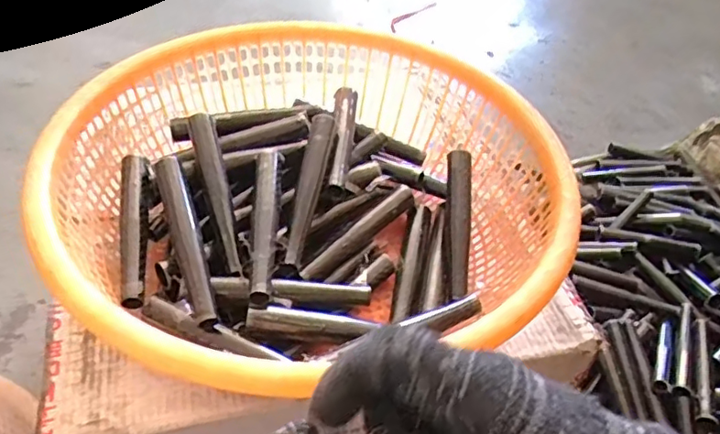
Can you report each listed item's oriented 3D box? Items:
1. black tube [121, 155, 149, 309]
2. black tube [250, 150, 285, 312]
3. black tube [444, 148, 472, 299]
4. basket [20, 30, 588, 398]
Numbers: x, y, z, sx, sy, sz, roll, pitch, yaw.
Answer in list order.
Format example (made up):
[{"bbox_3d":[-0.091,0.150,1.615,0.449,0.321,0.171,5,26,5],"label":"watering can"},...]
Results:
[{"bbox_3d":[-0.184,0.006,0.485,0.019,0.022,0.147,-7,48,-12],"label":"black tube"},{"bbox_3d":[-0.077,0.003,0.489,0.021,0.026,0.147,1,46,-5],"label":"black tube"},{"bbox_3d":[0.088,0.002,0.537,0.021,0.021,0.141,5,66,-1],"label":"black tube"},{"bbox_3d":[-0.043,-0.014,0.502,0.382,0.114,0.384,3,46,-3],"label":"basket"}]

